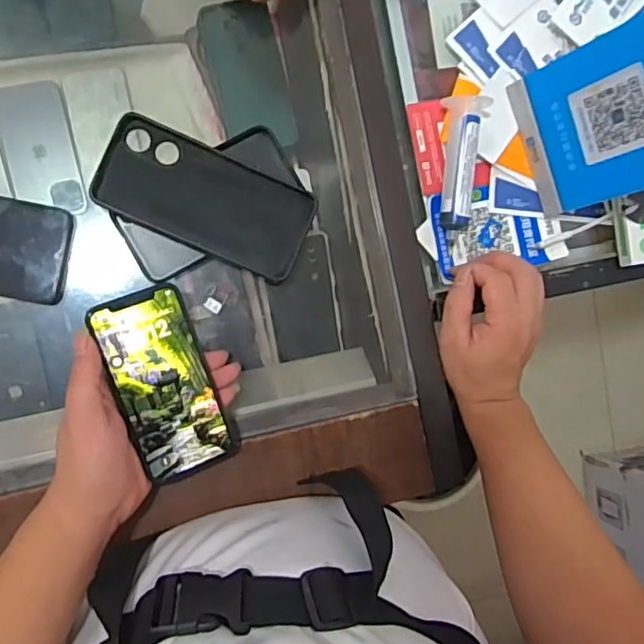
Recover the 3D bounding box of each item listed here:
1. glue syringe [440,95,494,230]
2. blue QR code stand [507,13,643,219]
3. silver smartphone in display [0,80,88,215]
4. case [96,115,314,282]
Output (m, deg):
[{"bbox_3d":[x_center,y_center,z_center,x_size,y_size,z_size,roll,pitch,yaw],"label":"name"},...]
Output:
[{"bbox_3d":[0.118,-0.136,0.516,0.031,0.019,0.109,6,89,-9],"label":"glue syringe"},{"bbox_3d":[0.230,-0.160,0.464,0.013,0.174,0.120,-22,96,-30],"label":"blue QR code stand"},{"bbox_3d":[-0.338,-0.206,0.725,0.078,0.007,0.156,-13,92,-9],"label":"silver smartphone in display"},{"bbox_3d":[-0.092,-0.098,0.480,0.164,0.010,0.080,23,86,-9],"label":"case"}]

